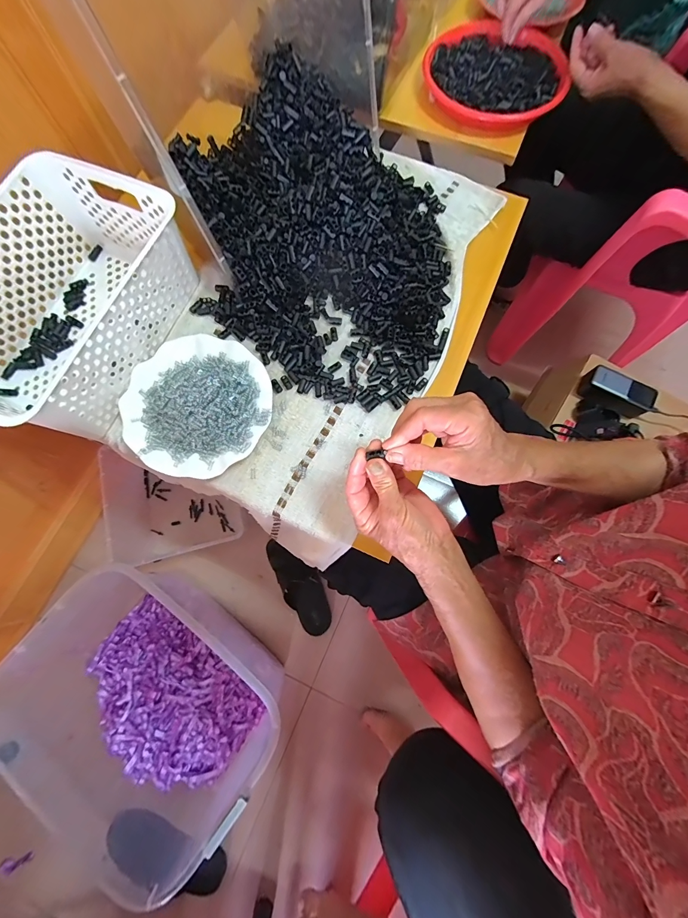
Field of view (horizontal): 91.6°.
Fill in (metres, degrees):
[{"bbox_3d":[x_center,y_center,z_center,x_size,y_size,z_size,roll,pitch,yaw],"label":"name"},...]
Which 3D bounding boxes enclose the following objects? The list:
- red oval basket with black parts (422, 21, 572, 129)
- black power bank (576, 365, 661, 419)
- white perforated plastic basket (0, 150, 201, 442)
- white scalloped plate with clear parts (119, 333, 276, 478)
[{"bbox_3d":[0.260,-0.657,0.574,0.232,0.036,0.226,-43,80,-10],"label":"red oval basket with black parts"},{"bbox_3d":[0.579,-0.146,0.709,0.138,0.063,0.055,28,77,6],"label":"black power bank"},{"bbox_3d":[-0.344,-0.187,0.414,0.202,0.113,0.303,21,76,5],"label":"white perforated plastic basket"},{"bbox_3d":[-0.183,-0.075,0.411,0.179,0.037,0.181,0,76,-1],"label":"white scalloped plate with clear parts"}]

